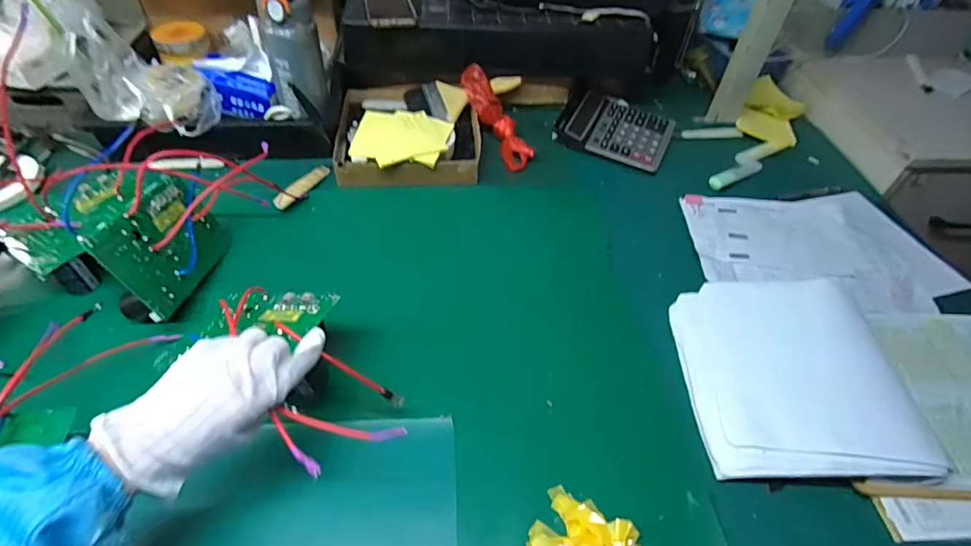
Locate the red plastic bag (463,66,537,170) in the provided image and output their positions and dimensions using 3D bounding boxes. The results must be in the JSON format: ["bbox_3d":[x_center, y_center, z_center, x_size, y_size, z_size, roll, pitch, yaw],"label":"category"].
[{"bbox_3d":[0.018,-0.255,0.815,0.062,0.043,0.193,-27,86,-25],"label":"red plastic bag"}]

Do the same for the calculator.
[{"bbox_3d":[0.235,-0.259,0.859,0.177,0.029,0.162,23,50,15],"label":"calculator"}]

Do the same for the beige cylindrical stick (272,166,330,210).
[{"bbox_3d":[-0.269,-0.127,0.713,0.022,0.019,0.112,21,50,13],"label":"beige cylindrical stick"}]

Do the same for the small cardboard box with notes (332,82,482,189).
[{"bbox_3d":[-0.125,-0.236,0.801,0.225,0.058,0.251,-3,49,-8],"label":"small cardboard box with notes"}]

